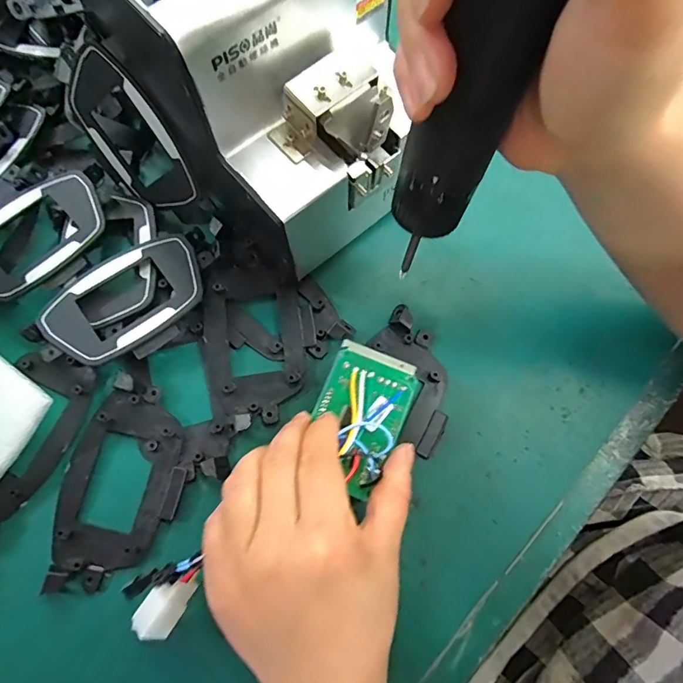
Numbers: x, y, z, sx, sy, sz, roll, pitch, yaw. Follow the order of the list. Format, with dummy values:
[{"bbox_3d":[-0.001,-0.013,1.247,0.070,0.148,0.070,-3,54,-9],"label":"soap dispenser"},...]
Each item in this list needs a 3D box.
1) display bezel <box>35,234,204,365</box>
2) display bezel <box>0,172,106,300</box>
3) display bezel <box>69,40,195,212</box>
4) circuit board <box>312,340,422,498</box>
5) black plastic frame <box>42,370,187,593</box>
[{"bbox_3d":[-0.137,-0.026,0.287,0.101,0.013,0.063,-33,78,-9],"label":"display bezel"},{"bbox_3d":[-0.207,-0.071,0.295,0.102,0.007,0.064,-40,79,-11],"label":"display bezel"},{"bbox_3d":[-0.137,-0.132,0.291,0.099,0.065,0.009,52,40,-19],"label":"display bezel"},{"bbox_3d":[0.010,0.041,0.249,0.049,0.015,0.078,22,75,5],"label":"circuit board"},{"bbox_3d":[-0.131,0.083,0.262,0.067,0.011,0.118,12,75,2],"label":"black plastic frame"}]

